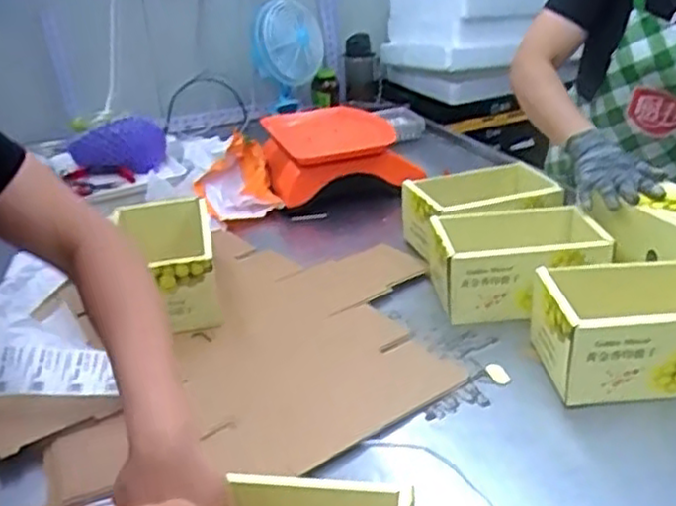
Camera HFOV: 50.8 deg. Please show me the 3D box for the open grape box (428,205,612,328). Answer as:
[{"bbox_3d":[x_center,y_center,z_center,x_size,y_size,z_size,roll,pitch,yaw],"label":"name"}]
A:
[{"bbox_3d":[0.252,0.011,1.025,0.225,0.107,0.165,-5,27,-2],"label":"open grape box"}]

